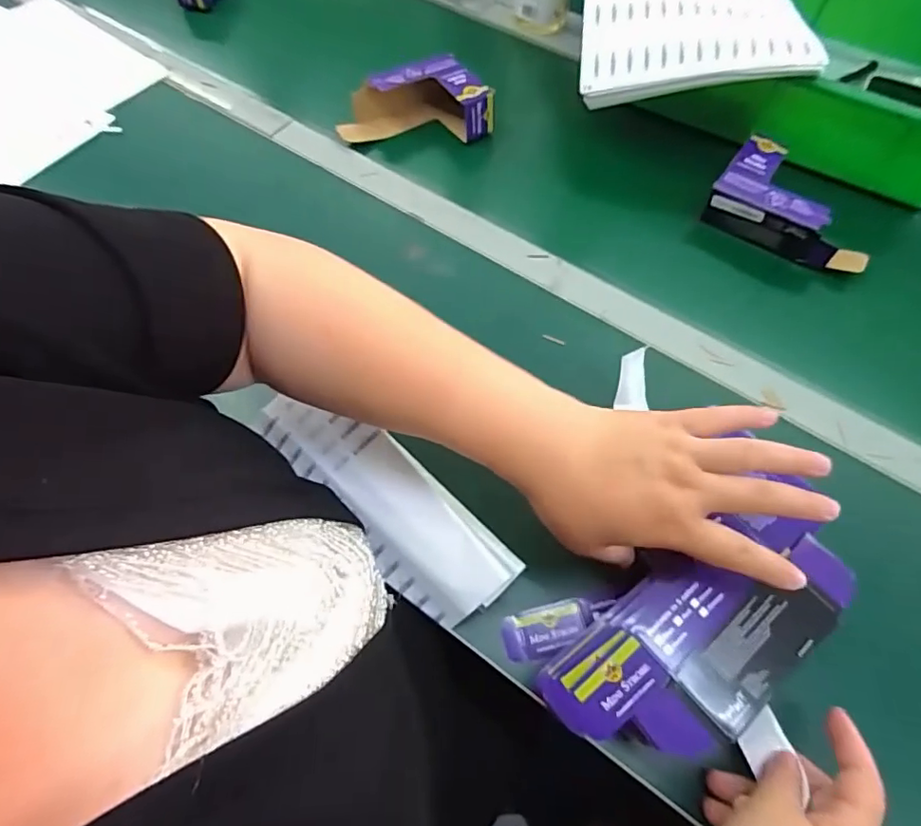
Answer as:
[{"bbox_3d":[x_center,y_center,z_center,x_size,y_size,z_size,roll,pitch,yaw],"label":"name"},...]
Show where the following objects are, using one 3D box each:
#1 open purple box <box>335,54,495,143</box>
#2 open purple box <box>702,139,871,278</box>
[{"bbox_3d":[-0.050,-0.348,0.612,0.168,0.054,0.066,-3,63,-1],"label":"open purple box"},{"bbox_3d":[0.331,-0.202,0.540,0.152,0.050,0.084,32,68,16],"label":"open purple box"}]

